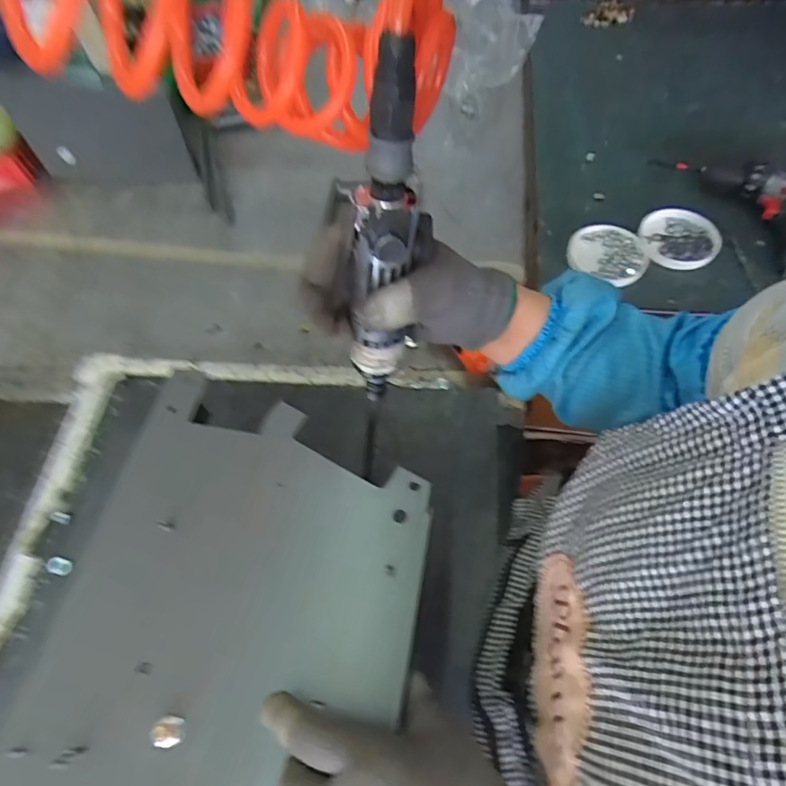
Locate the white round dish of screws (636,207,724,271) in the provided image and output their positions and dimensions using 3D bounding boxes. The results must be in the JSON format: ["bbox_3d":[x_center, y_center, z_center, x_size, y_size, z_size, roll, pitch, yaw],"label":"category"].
[{"bbox_3d":[0.406,-0.220,0.718,0.104,0.026,0.121,11,63,10],"label":"white round dish of screws"}]

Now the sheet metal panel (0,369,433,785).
[{"bbox_3d":[-0.127,0.229,0.317,0.243,0.028,0.472,9,63,9],"label":"sheet metal panel"}]

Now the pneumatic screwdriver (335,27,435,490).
[{"bbox_3d":[-0.005,-0.087,0.320,0.039,0.233,0.044,22,47,15],"label":"pneumatic screwdriver"}]

